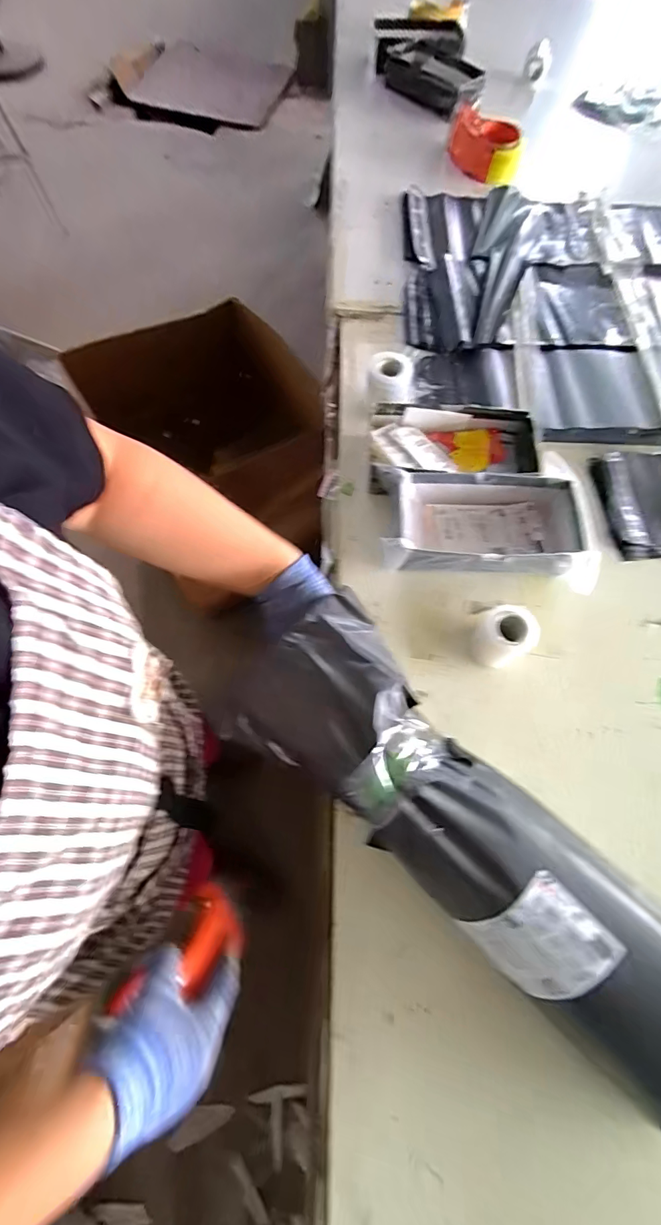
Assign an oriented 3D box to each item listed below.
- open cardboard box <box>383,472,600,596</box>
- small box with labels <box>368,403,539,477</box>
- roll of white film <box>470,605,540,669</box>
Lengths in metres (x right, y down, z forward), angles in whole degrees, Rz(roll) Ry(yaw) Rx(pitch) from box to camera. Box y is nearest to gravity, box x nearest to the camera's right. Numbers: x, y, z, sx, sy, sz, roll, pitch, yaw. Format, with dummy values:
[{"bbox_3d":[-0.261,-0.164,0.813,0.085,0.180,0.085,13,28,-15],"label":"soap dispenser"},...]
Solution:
[{"bbox_3d":[0.190,-0.100,0.566,0.246,0.071,0.133,7,68,0],"label":"open cardboard box"},{"bbox_3d":[0.166,-0.221,0.606,0.223,0.055,0.107,3,68,-1],"label":"small box with labels"},{"bbox_3d":[0.191,0.030,0.512,0.062,0.073,0.057,1,68,-2],"label":"roll of white film"}]

